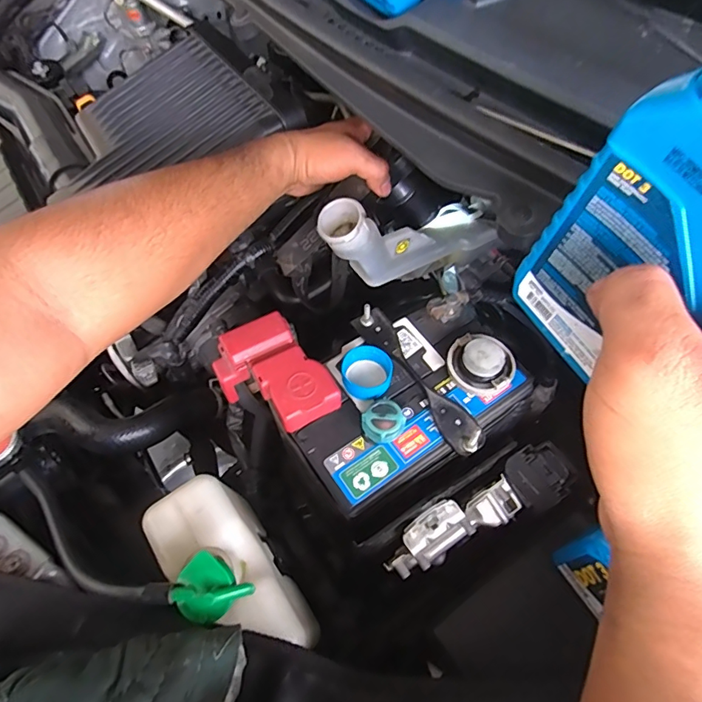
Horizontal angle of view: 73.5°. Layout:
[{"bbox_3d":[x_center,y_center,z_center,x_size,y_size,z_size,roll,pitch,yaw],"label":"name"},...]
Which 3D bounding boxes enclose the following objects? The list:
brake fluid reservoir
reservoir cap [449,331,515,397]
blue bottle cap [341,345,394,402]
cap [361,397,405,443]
[{"bbox_3d":[0.057,-0.105,0.469,0.221,0.074,0.040,-10,54,-41],"label":"brake fluid reservoir"},{"bbox_3d":[0.106,0.010,0.385,0.051,0.023,0.045,33,65,19],"label":"reservoir cap"},{"bbox_3d":[0.013,0.019,0.385,0.040,0.020,0.042,-1,59,1],"label":"blue bottle cap"},{"bbox_3d":[0.026,0.055,0.366,0.030,0.015,0.029,-1,59,1],"label":"cap"}]

